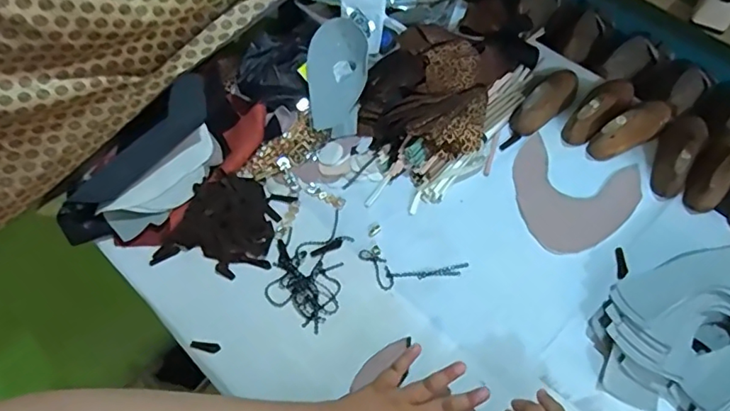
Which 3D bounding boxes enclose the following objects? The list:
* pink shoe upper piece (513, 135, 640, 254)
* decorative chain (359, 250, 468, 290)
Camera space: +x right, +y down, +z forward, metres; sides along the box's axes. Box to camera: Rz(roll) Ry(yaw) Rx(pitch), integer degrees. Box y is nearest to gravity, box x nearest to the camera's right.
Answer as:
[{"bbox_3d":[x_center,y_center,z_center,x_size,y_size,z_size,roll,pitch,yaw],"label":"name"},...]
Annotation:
[{"bbox_3d":[0.272,-0.007,0.710,0.158,0.008,0.156,23,68,17],"label":"pink shoe upper piece"},{"bbox_3d":[0.058,0.086,0.670,0.133,0.008,0.046,5,60,7],"label":"decorative chain"}]

